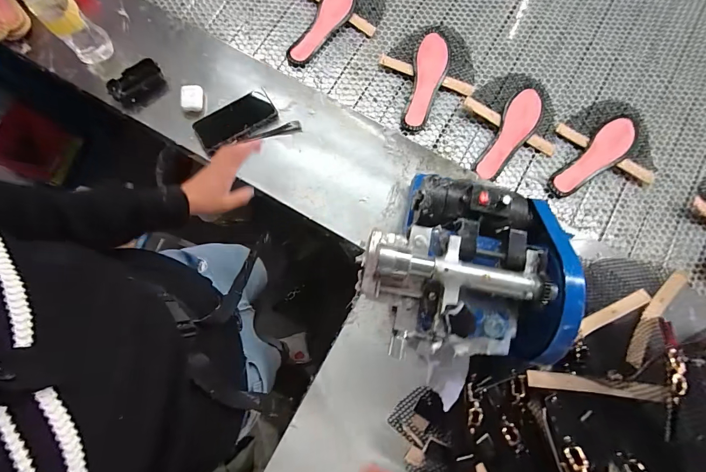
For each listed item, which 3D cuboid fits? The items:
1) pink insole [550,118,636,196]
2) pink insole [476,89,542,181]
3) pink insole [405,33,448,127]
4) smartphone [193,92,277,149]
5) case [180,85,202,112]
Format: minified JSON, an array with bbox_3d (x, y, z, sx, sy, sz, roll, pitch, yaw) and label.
[{"bbox_3d":[0.513,-0.164,0.722,0.221,0.037,0.065,-43,80,-8],"label":"pink insole"},{"bbox_3d":[0.337,-0.213,0.726,0.065,0.008,0.223,30,83,2],"label":"pink insole"},{"bbox_3d":[0.165,-0.344,0.756,0.063,0.033,0.210,11,77,3],"label":"pink insole"},{"bbox_3d":[-0.246,-0.243,0.704,0.160,0.004,0.074,-30,81,-6],"label":"smartphone"},{"bbox_3d":[-0.335,-0.288,0.711,0.047,0.021,0.050,-2,79,-1],"label":"case"}]

